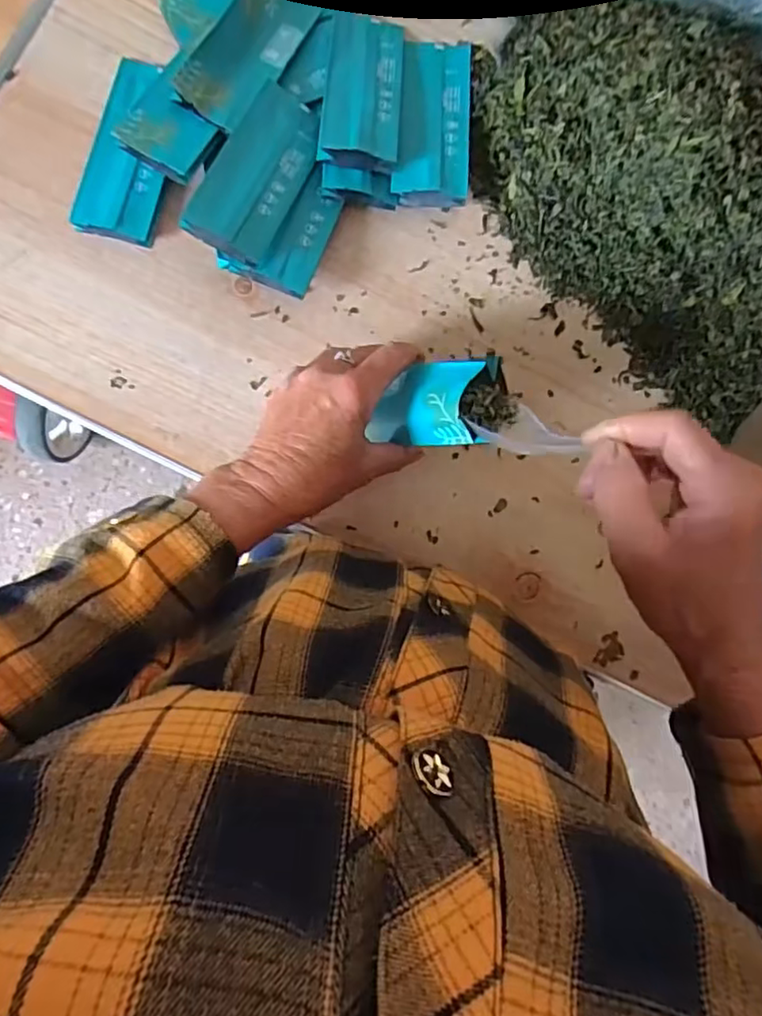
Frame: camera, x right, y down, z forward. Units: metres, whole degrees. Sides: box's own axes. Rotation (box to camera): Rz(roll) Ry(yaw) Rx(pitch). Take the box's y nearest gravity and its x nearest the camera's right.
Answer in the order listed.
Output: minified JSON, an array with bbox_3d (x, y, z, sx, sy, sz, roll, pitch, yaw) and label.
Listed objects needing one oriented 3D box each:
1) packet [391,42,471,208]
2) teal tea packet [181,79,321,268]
[{"bbox_3d":[0.040,-0.287,0.451,0.052,0.025,0.134,6,85,-3],"label":"packet"},{"bbox_3d":[-0.082,-0.232,0.420,0.054,0.016,0.135,20,72,-2],"label":"teal tea packet"}]

